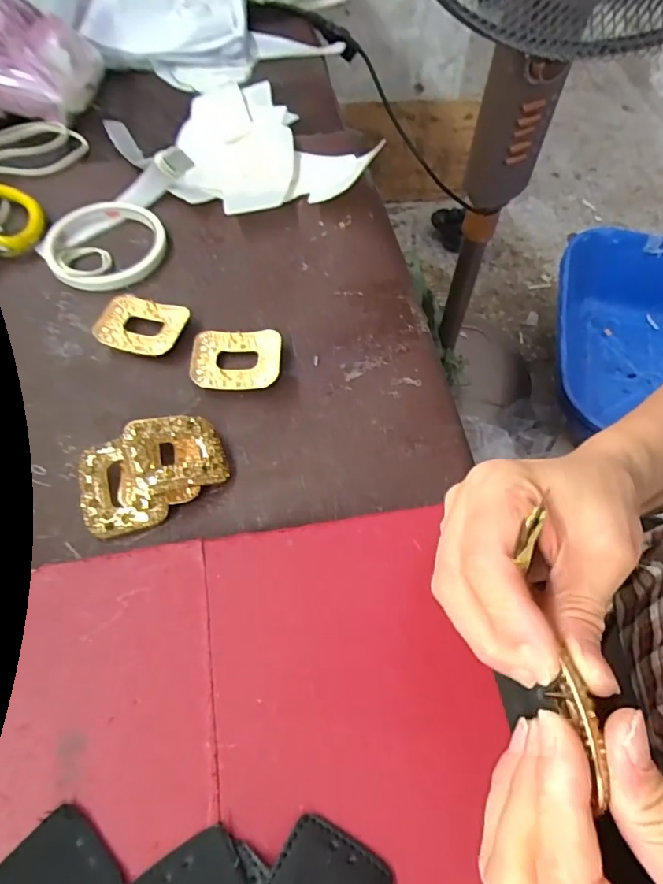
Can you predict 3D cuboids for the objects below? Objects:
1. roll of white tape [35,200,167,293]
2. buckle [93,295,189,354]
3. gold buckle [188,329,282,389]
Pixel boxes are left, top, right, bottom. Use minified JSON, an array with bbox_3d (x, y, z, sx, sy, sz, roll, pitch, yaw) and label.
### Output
[{"bbox_3d":[-0.180,-0.159,0.418,0.089,0.010,0.092,0,59,0],"label":"roll of white tape"},{"bbox_3d":[-0.136,-0.083,0.375,0.062,0.007,0.045,9,59,5],"label":"buckle"},{"bbox_3d":[-0.064,-0.056,0.355,0.060,0.010,0.044,-1,59,-1],"label":"gold buckle"}]

